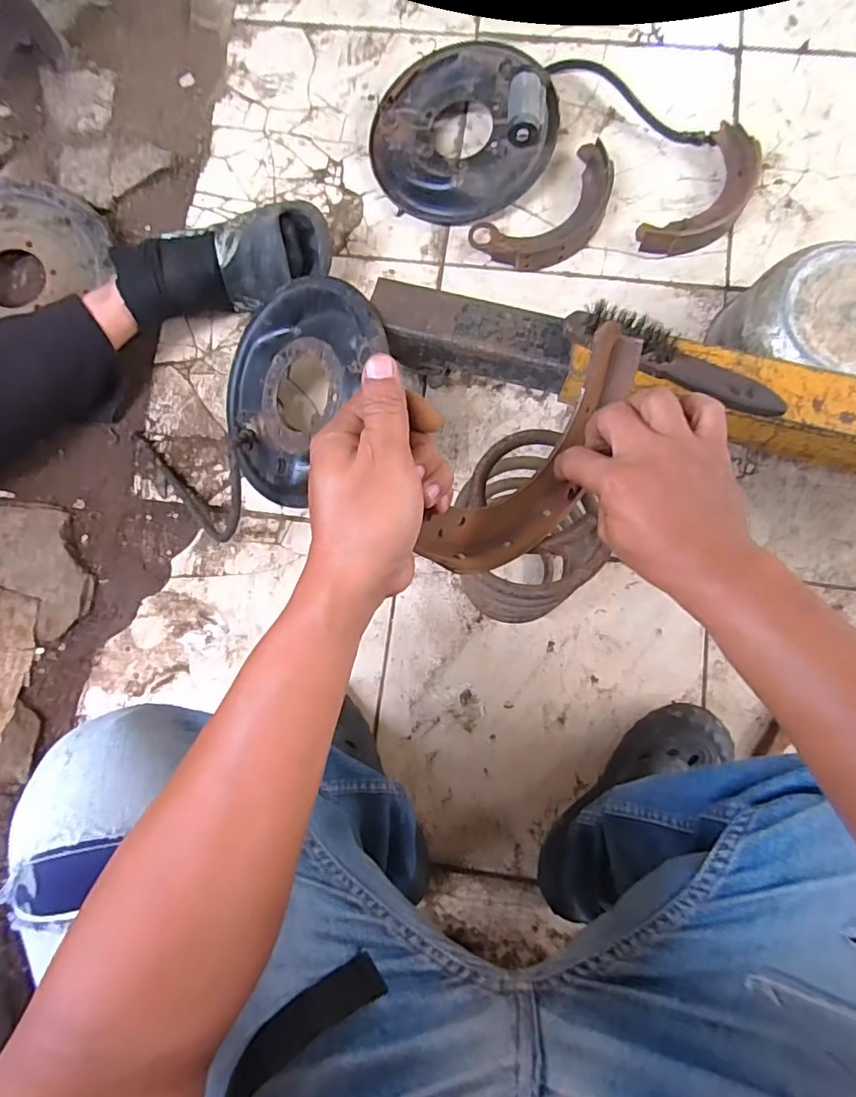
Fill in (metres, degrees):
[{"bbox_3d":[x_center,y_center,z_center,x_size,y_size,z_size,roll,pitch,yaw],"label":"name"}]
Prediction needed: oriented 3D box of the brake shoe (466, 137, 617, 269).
[{"bbox_3d":[0.180,-0.476,0.774,0.217,0.035,0.115,-34,81,-1],"label":"brake shoe"}]

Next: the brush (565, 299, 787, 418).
[{"bbox_3d":[0.252,-0.191,0.549,0.235,0.040,0.039,25,83,7],"label":"brush"}]

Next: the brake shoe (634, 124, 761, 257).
[{"bbox_3d":[0.397,-0.496,0.766,0.100,0.035,0.223,38,86,8],"label":"brake shoe"}]

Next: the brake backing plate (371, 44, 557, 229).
[{"bbox_3d":[0.046,-0.610,0.780,0.265,0.076,0.248,21,84,6],"label":"brake backing plate"}]

